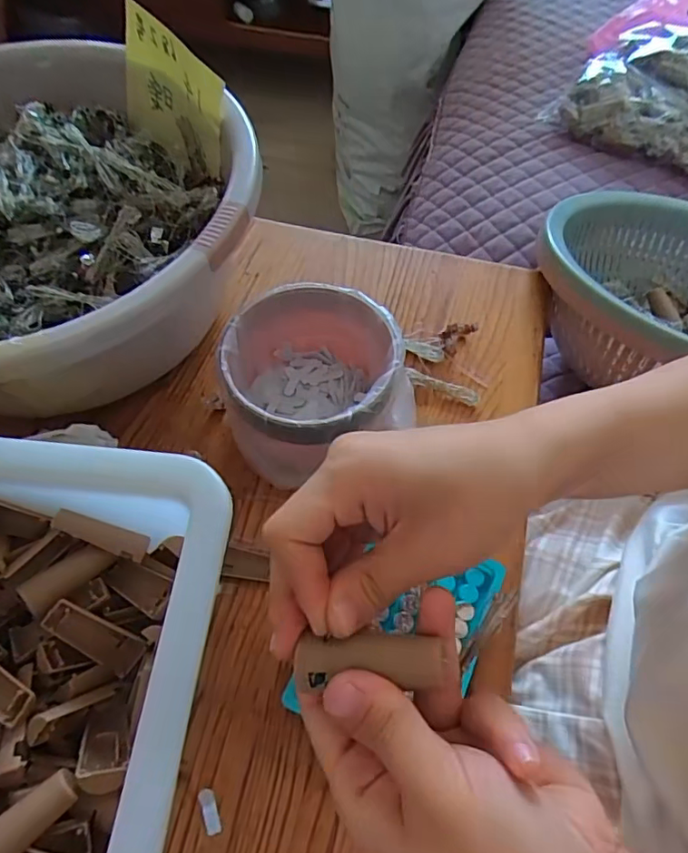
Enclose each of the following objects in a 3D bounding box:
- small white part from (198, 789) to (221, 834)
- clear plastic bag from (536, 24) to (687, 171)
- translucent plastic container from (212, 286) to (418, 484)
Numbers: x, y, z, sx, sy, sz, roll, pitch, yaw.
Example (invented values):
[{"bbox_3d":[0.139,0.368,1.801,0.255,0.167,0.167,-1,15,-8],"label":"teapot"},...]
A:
[{"bbox_3d":[-0.072,0.207,0.294,0.008,0.004,0.021,-21,61,-14],"label":"small white part"},{"bbox_3d":[0.433,-0.431,0.717,0.266,0.098,0.201,33,63,18],"label":"clear plastic bag"},{"bbox_3d":[-0.014,-0.029,0.388,0.131,0.083,0.118,-12,59,-9],"label":"translucent plastic container"}]

